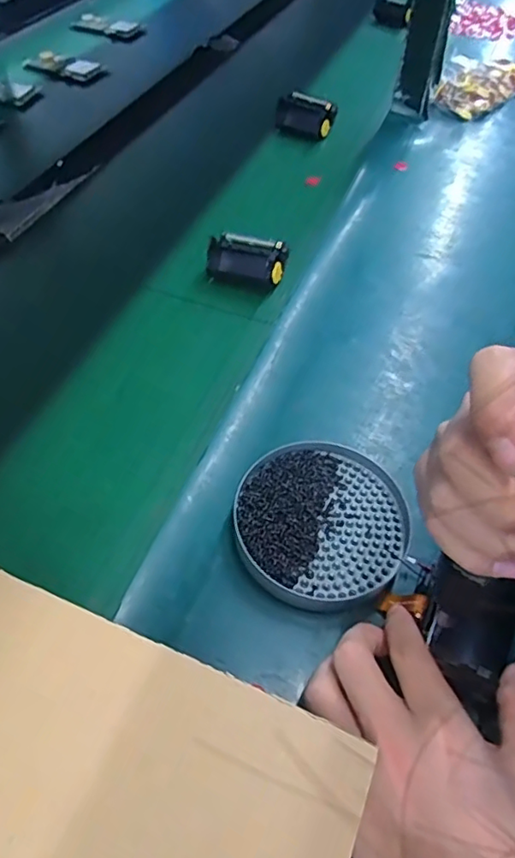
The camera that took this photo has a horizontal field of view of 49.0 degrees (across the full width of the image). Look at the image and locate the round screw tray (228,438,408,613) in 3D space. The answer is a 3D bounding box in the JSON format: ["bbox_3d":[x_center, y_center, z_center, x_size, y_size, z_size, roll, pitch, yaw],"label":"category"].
[{"bbox_3d":[0.042,0.061,0.377,0.111,0.020,0.113,1,51,-2],"label":"round screw tray"}]

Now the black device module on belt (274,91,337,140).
[{"bbox_3d":[0.061,-0.415,0.749,0.080,0.041,0.038,26,55,17],"label":"black device module on belt"}]

